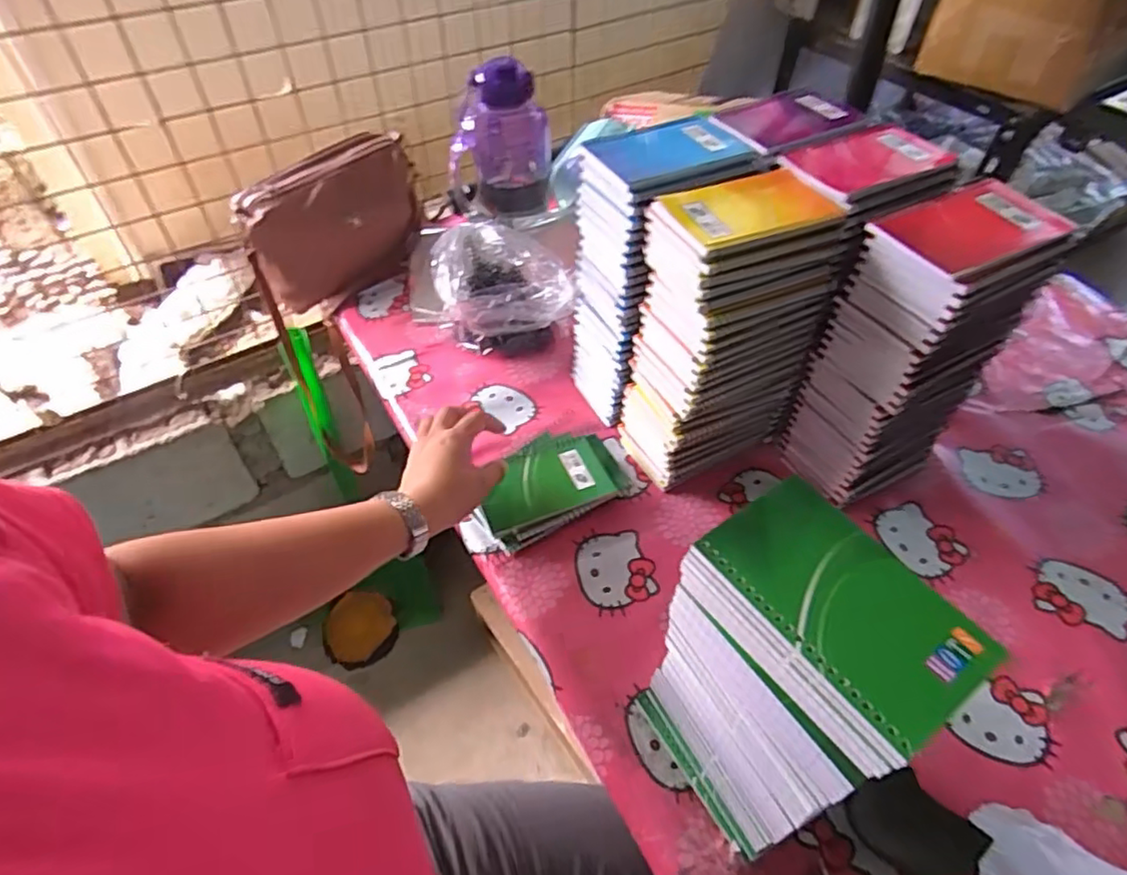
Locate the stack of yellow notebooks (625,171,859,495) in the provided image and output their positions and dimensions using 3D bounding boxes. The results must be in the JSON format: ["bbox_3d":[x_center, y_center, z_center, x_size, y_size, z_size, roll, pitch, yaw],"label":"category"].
[{"bbox_3d":[0.151,-0.088,0.613,0.155,0.273,0.099,-19,51,-15],"label":"stack of yellow notebooks"}]

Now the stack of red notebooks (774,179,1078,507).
[{"bbox_3d":[0.314,-0.070,0.591,0.139,0.281,0.096,-22,52,-18],"label":"stack of red notebooks"}]

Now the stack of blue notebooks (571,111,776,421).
[{"bbox_3d":[0.098,-0.164,0.666,0.147,0.268,0.107,-22,52,-17],"label":"stack of blue notebooks"}]

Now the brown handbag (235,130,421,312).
[{"bbox_3d":[-0.308,-0.290,0.887,0.234,0.165,0.087,-25,53,-20],"label":"brown handbag"}]

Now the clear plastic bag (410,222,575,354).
[{"bbox_3d":[-0.092,-0.182,0.814,0.202,0.103,0.140,-9,49,-7],"label":"clear plastic bag"}]

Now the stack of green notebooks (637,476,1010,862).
[{"bbox_3d":[0.139,0.166,0.414,0.094,0.249,0.142,-25,53,-20],"label":"stack of green notebooks"}]

